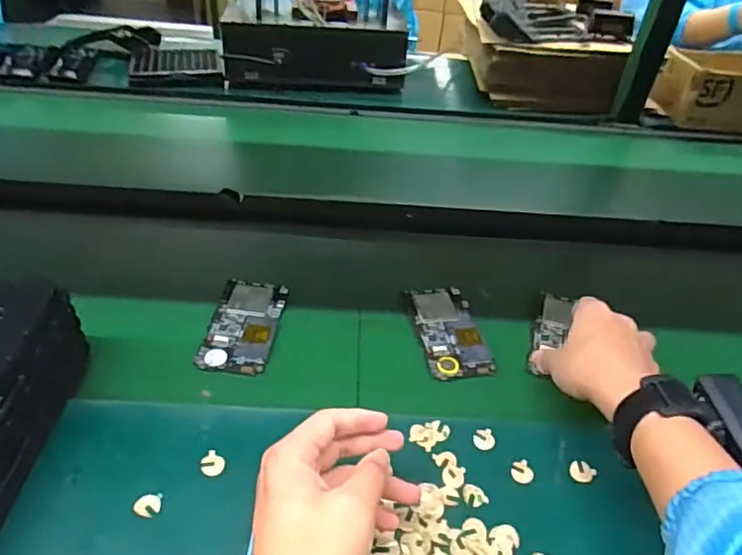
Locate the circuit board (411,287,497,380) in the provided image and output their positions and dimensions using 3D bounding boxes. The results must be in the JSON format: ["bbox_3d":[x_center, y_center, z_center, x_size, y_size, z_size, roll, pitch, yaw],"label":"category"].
[{"bbox_3d":[0.080,0.053,0.594,0.062,0.008,0.117,-3,41,-9],"label":"circuit board"}]

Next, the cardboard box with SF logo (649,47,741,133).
[{"bbox_3d":[0.621,-0.339,1.033,0.219,0.093,0.175,5,40,0],"label":"cardboard box with SF logo"}]

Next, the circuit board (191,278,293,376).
[{"bbox_3d":[-0.125,0.045,0.579,0.067,0.011,0.122,8,40,3],"label":"circuit board"}]

